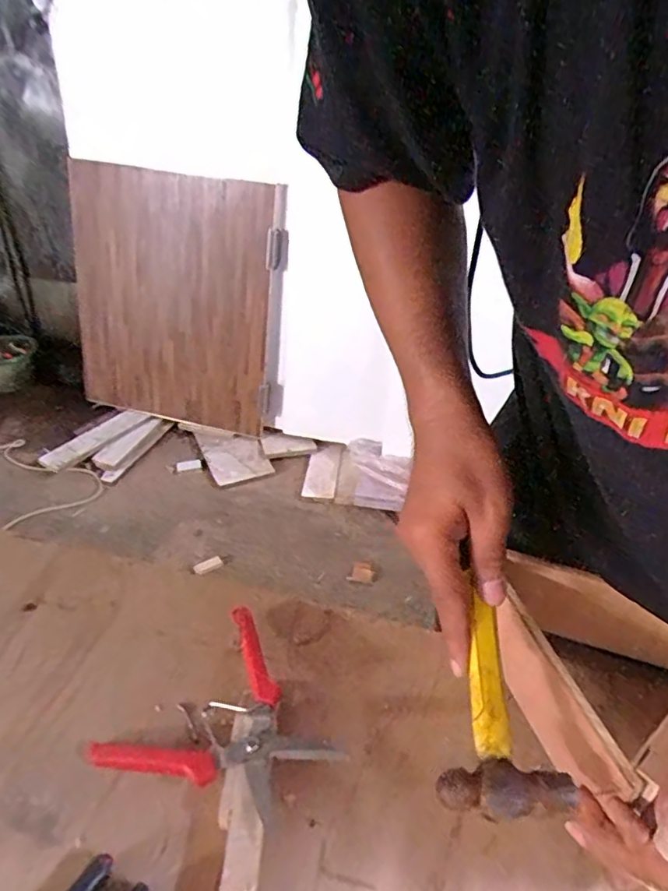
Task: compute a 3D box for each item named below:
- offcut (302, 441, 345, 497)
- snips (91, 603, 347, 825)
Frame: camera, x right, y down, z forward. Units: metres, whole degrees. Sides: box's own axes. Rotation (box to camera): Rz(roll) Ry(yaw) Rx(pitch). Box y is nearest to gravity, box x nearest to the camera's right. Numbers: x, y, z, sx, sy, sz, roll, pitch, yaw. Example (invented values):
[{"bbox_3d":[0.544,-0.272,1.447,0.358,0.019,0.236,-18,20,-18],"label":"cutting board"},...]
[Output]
[{"bbox_3d":[-0.036,0.076,1.820,0.101,0.014,0.245,5,48,9],"label":"offcut"},{"bbox_3d":[-0.074,0.208,0.427,0.145,0.026,0.151,26,43,31],"label":"snips"}]

